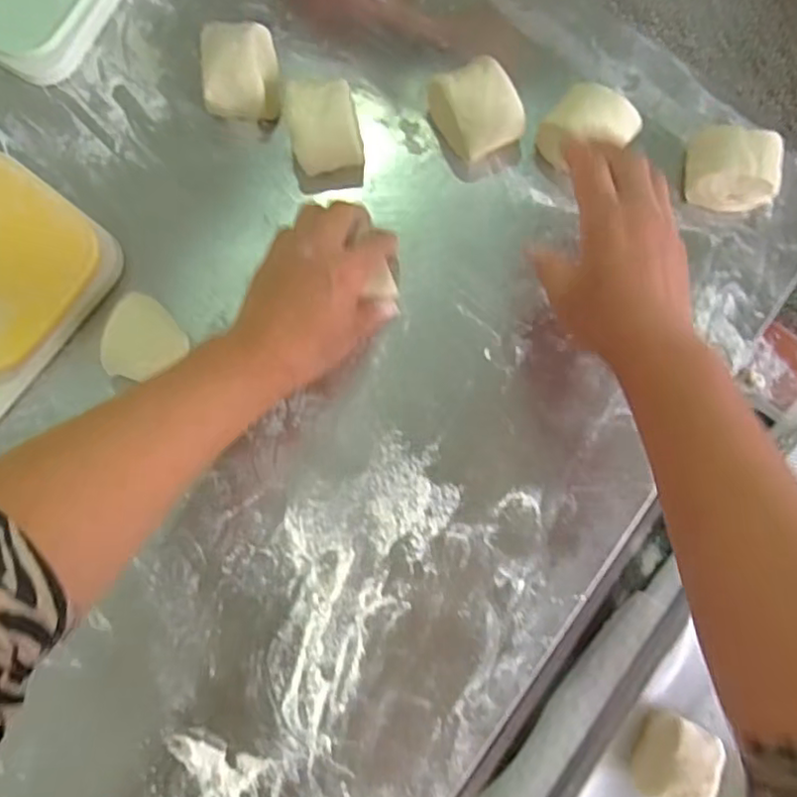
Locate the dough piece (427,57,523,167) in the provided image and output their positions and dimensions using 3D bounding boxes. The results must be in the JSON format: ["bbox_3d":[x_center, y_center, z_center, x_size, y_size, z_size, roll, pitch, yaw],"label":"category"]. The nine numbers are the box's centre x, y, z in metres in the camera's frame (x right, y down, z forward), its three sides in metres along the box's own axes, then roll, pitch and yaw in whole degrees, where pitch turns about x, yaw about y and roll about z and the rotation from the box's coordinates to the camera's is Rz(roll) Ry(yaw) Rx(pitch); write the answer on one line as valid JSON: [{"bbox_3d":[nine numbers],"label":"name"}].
[{"bbox_3d":[0.061,-0.224,0.478,0.060,0.045,0.066,-26,86,-3],"label":"dough piece"}]

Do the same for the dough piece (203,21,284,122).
[{"bbox_3d":[-0.123,-0.253,0.479,0.055,0.038,0.066,0,85,-1],"label":"dough piece"}]

